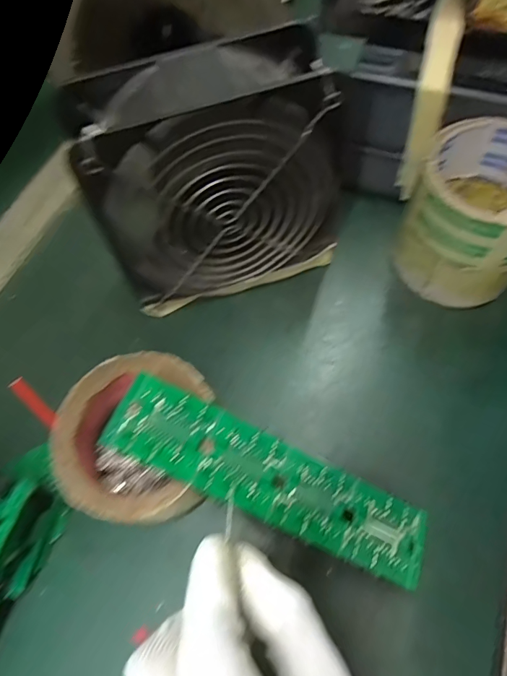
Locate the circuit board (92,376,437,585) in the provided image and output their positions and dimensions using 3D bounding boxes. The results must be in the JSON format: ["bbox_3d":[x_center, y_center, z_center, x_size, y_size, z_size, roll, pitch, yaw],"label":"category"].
[{"bbox_3d":[0.013,0.075,0.227,0.179,0.005,0.041,28,65,-8],"label":"circuit board"}]

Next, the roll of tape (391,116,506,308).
[{"bbox_3d":[0.149,-0.079,0.291,0.076,0.095,0.083,-1,62,2],"label":"roll of tape"}]

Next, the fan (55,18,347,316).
[{"bbox_3d":[-0.021,-0.094,0.277,0.149,0.151,0.060,-18,63,-6],"label":"fan"}]

